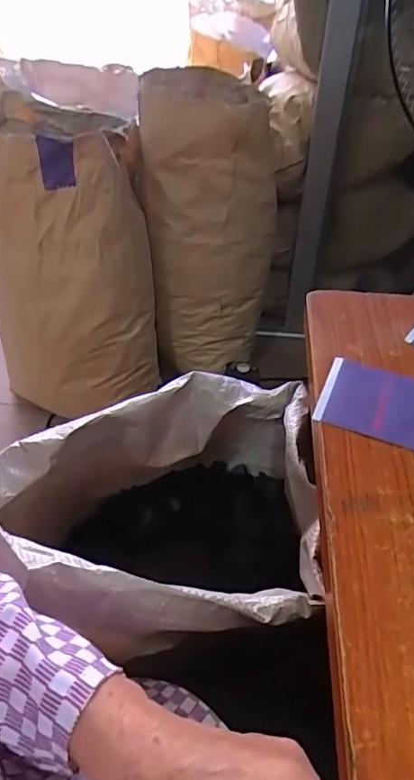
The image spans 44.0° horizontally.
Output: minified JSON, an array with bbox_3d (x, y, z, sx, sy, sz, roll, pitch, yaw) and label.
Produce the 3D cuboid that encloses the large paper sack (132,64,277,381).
[{"bbox_3d":[0.000,-0.405,1.240,0.295,0.609,0.375,1,44,0],"label":"large paper sack"}]

